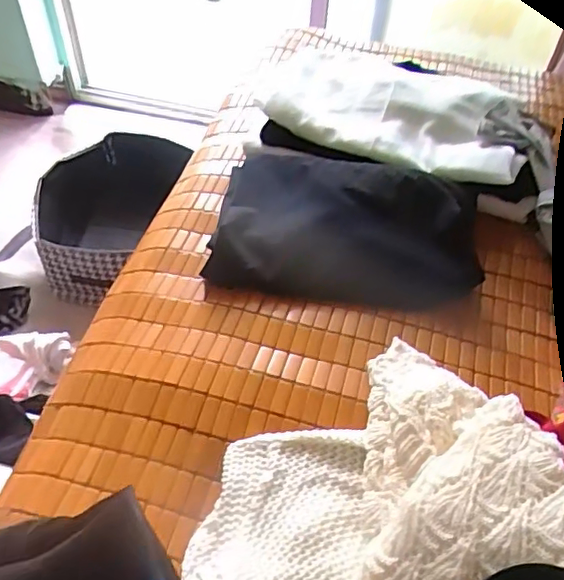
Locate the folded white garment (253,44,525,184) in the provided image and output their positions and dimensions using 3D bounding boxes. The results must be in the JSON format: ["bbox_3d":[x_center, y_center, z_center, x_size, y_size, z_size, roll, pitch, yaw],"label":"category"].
[{"bbox_3d":[0.142,-0.238,0.755,0.336,0.034,0.179,21,49,13],"label":"folded white garment"}]

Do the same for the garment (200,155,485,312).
[{"bbox_3d":[0.071,-0.076,0.670,0.294,0.080,0.181,11,48,4],"label":"garment"}]

